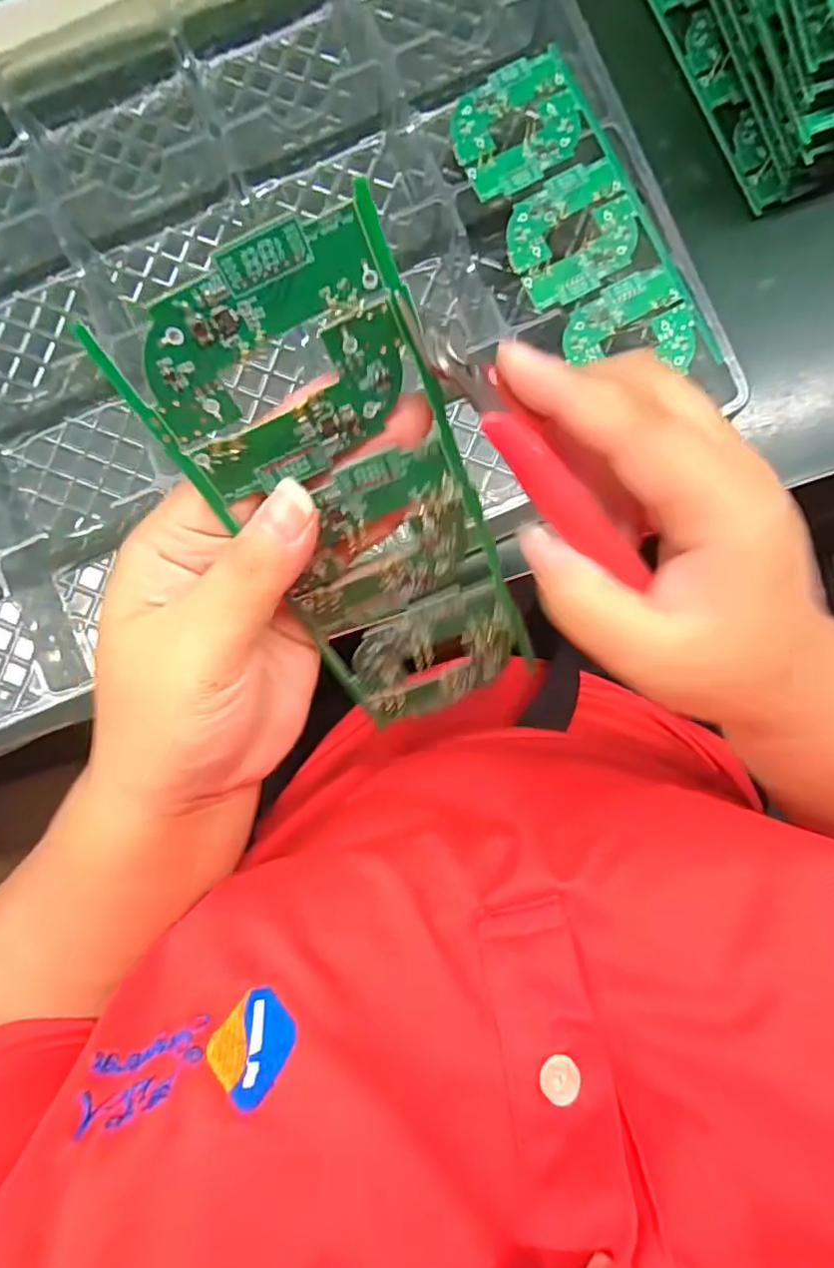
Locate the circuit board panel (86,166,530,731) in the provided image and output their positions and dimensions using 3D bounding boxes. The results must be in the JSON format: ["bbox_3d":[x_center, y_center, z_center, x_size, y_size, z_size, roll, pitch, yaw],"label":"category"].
[{"bbox_3d":[-0.014,-0.028,0.185,0.069,0.160,0.010,-25,45,1],"label":"circuit board panel"}]

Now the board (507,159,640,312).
[{"bbox_3d":[0.073,-0.187,0.283,0.062,0.005,0.052,-32,87,0],"label":"board"}]

